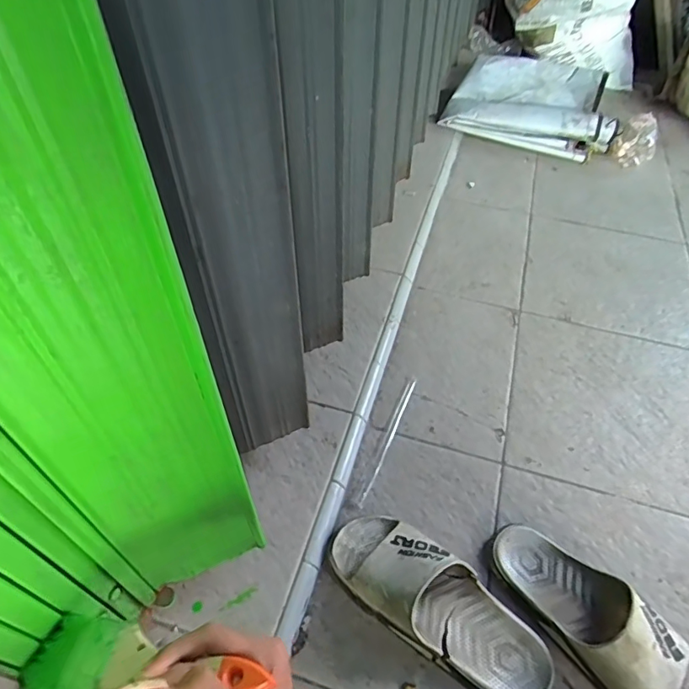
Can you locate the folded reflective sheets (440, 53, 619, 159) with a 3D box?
[{"bbox_3d":[0.451,-0.573,1.215,0.379,0.120,0.263,17,50,14],"label":"folded reflective sheets"}]

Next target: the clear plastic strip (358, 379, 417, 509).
[{"bbox_3d":[0.060,0.123,0.674,0.014,0.009,0.201,19,51,13],"label":"clear plastic strip"}]

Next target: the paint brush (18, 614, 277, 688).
[{"bbox_3d":[-0.128,0.201,0.315,0.174,0.015,0.050,-6,47,18],"label":"paint brush"}]

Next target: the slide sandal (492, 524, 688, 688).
[{"bbox_3d":[0.261,0.275,0.506,0.087,0.057,0.235,-29,56,-25],"label":"slide sandal"}]

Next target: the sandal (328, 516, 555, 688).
[{"bbox_3d":[0.098,0.259,0.519,0.241,0.060,0.094,29,54,20],"label":"sandal"}]

